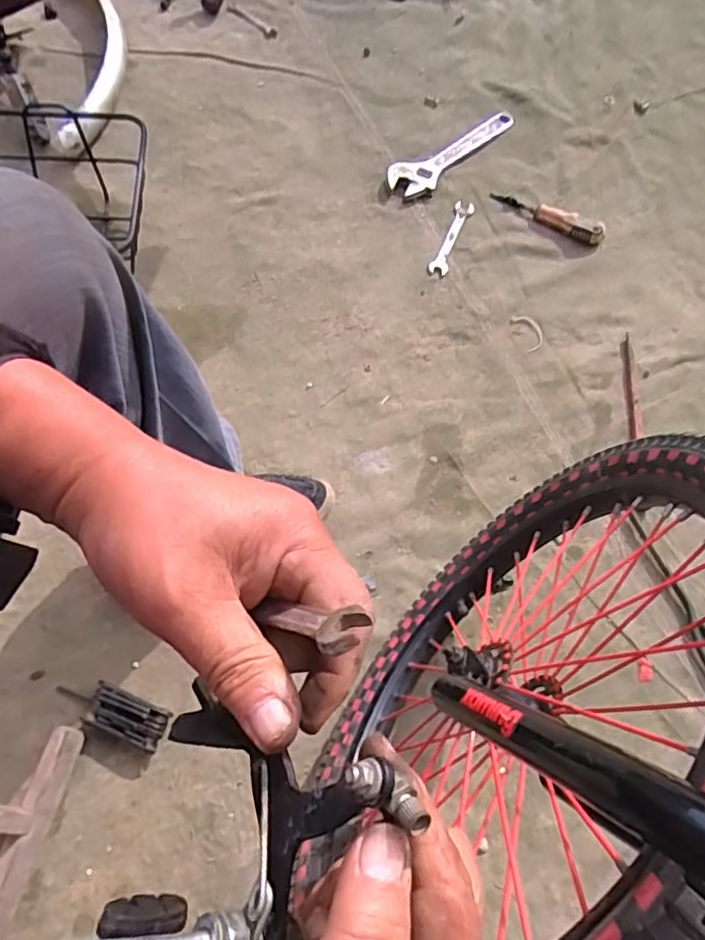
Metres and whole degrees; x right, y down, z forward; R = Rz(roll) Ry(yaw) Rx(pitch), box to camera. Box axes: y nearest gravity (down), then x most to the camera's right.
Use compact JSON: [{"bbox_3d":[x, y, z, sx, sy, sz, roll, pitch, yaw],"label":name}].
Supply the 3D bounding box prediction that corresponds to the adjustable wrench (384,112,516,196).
[{"bbox_3d":[0.164,-0.500,0.991,0.248,0.010,0.059,-32,89,-14],"label":"adjustable wrench"}]

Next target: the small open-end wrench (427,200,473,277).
[{"bbox_3d":[0.150,-0.353,0.945,0.029,0.006,0.140,25,72,-7],"label":"small open-end wrench"}]

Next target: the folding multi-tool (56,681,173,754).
[{"bbox_3d":[-0.260,0.260,0.675,0.126,0.028,0.044,22,67,5],"label":"folding multi-tool"}]

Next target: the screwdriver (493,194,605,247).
[{"bbox_3d":[0.300,-0.393,0.954,0.177,0.026,0.027,30,68,8],"label":"screwdriver"}]

